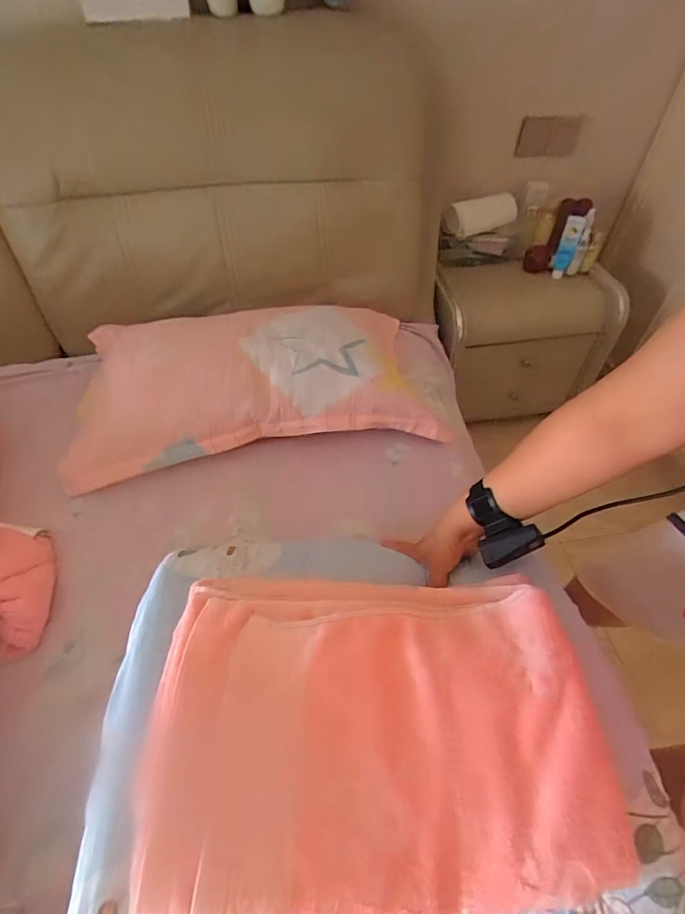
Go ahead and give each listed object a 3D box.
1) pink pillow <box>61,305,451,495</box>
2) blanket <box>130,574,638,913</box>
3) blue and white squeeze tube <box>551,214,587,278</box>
[{"bbox_3d":[-0.186,-0.174,0.882,0.721,0.123,0.408,-11,52,-7],"label":"pink pillow"},{"bbox_3d":[0.031,0.220,0.367,0.360,0.056,0.248,-2,52,0],"label":"blanket"},{"bbox_3d":[0.625,-0.576,1.192,0.048,0.163,0.044,18,35,16],"label":"blue and white squeeze tube"}]

